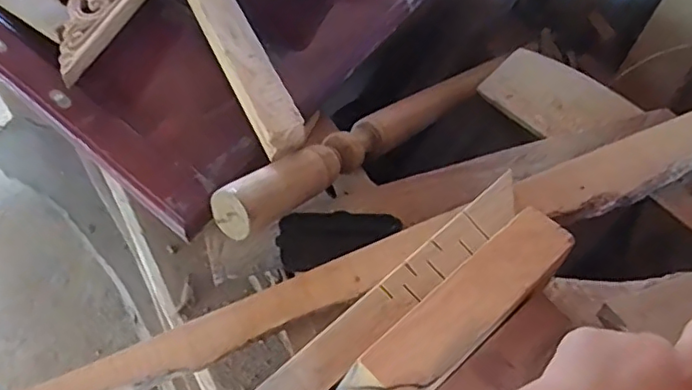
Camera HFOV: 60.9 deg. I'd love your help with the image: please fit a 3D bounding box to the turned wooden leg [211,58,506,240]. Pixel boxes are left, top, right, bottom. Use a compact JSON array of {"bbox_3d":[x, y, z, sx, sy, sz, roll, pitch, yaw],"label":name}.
[{"bbox_3d":[0.027,-0.059,0.608,0.047,0.042,0.397,39,45,19],"label":"turned wooden leg"}]

